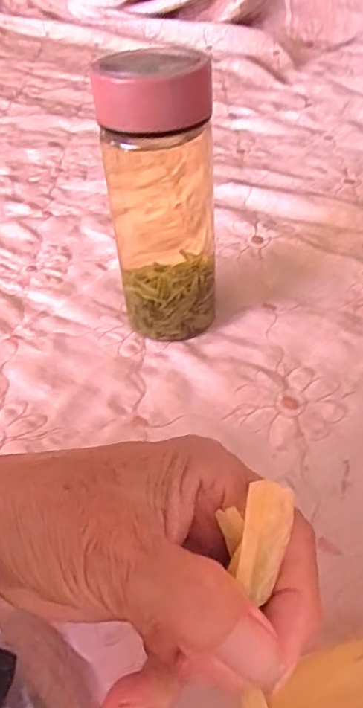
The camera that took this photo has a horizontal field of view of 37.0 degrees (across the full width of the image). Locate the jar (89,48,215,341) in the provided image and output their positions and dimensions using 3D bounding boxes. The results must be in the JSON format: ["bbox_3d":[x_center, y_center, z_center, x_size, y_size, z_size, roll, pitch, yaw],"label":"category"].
[{"bbox_3d":[-0.013,-0.097,0.363,0.069,0.184,0.061,-9,44,-2],"label":"jar"}]

